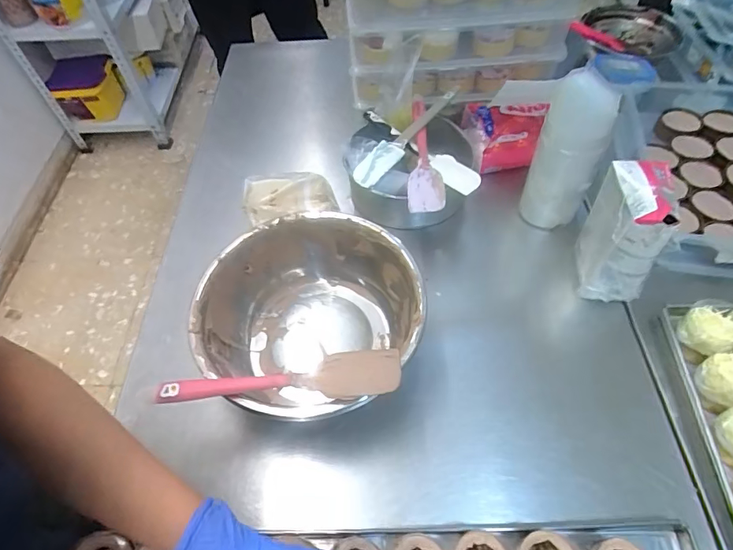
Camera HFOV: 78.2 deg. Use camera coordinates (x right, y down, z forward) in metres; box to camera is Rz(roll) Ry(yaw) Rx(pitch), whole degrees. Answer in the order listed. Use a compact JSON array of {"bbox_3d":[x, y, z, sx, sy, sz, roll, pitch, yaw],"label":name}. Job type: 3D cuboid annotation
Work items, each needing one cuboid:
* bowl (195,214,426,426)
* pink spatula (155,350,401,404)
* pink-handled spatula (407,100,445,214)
[{"bbox_3d":[-0.068,0.060,0.578,0.269,0.109,0.262,-2,56,2],"label":"bowl"},{"bbox_3d":[-0.089,0.105,0.471,0.246,0.013,0.050,-3,56,2],"label":"pink spatula"},{"bbox_3d":[0.091,-0.178,0.708,0.053,0.036,0.225,1,56,4],"label":"pink-handled spatula"}]

